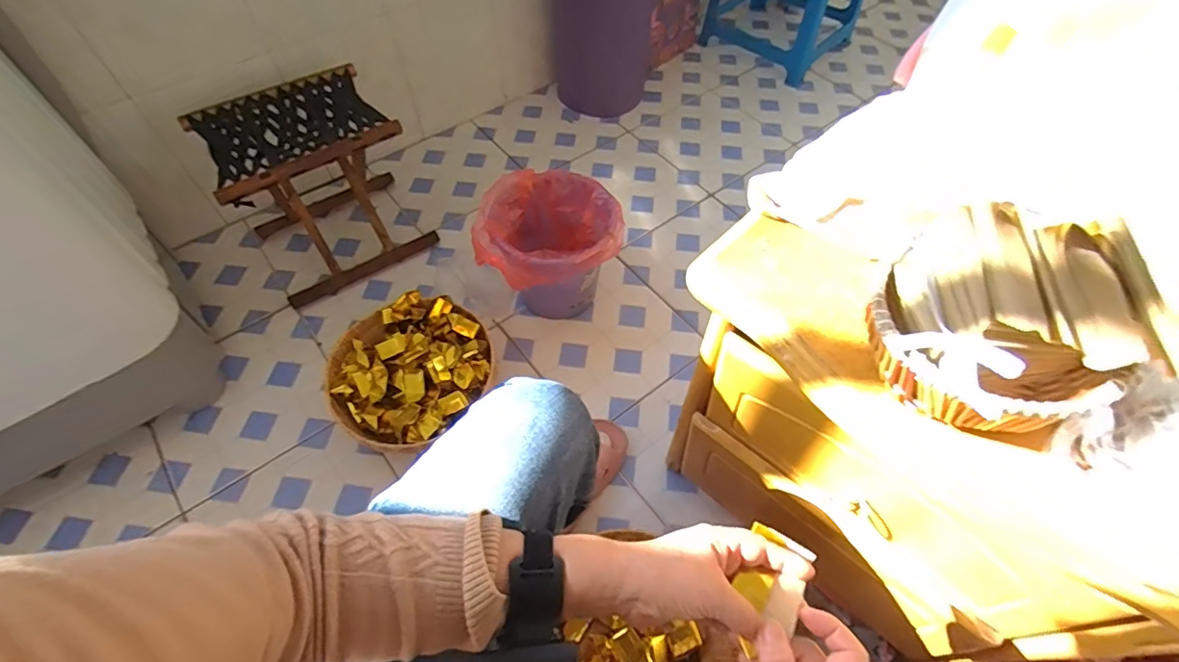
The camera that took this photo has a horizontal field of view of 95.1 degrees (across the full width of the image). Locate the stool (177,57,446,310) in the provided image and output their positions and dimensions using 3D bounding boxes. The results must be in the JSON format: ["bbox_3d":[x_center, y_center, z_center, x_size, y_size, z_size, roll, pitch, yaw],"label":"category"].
[{"bbox_3d":[-0.542,-0.295,1.089,0.310,0.310,0.266,-31,61,-18],"label":"stool"}]

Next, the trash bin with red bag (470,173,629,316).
[{"bbox_3d":[-0.070,-0.136,1.037,0.244,0.229,0.230,7,57,5],"label":"trash bin with red bag"}]

